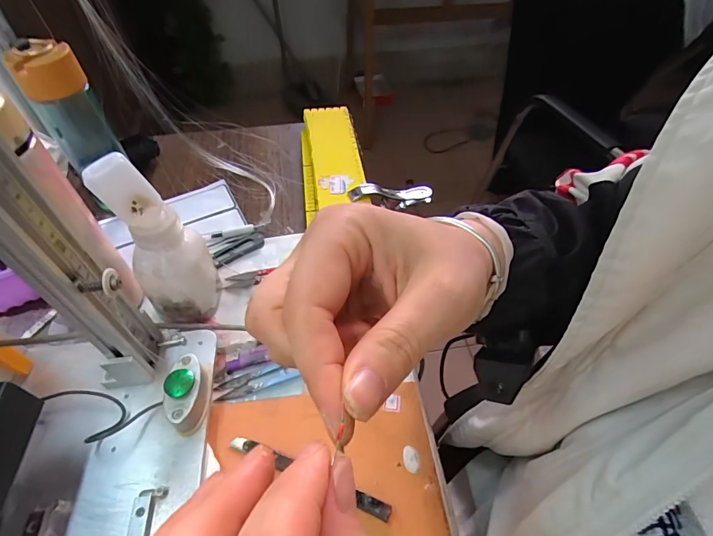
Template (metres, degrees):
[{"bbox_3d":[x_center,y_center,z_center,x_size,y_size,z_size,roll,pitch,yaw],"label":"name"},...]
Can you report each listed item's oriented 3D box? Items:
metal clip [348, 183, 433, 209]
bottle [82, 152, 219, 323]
[{"bbox_3d":[0.045,-0.093,0.517,0.116,0.033,0.018,-1,48,-25],"label":"metal clip"},{"bbox_3d":[-0.170,-0.021,0.351,0.055,0.165,0.056,-5,50,-4],"label":"bottle"}]

